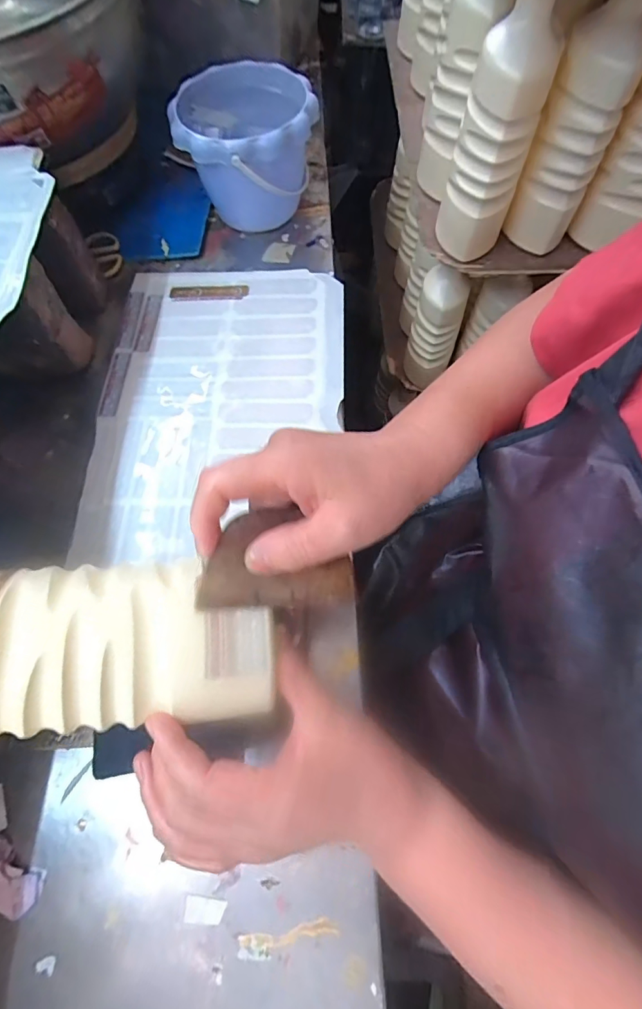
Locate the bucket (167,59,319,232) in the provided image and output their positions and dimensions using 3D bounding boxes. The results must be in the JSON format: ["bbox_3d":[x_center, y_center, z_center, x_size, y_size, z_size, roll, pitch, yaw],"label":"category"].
[{"bbox_3d":[-0.083,-0.405,0.512,0.146,0.115,0.151,-1,68,3],"label":"bucket"}]

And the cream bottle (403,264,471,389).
[{"bbox_3d":[0.178,-0.270,0.693,0.072,0.196,0.059,12,67,5],"label":"cream bottle"}]

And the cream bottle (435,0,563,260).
[{"bbox_3d":[0.168,-0.353,0.419,0.071,0.212,0.063,17,68,7],"label":"cream bottle"}]

